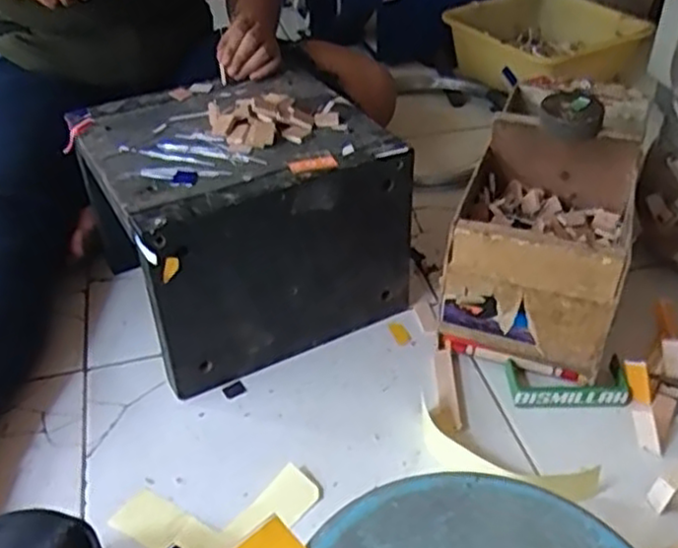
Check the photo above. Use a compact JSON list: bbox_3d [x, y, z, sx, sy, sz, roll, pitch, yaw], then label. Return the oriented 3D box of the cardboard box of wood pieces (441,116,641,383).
[{"bbox_3d":[0.204,-0.021,0.740,0.152,0.191,0.181,12,40,16],"label":"cardboard box of wood pieces"}]

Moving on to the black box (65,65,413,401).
[{"bbox_3d":[-0.110,-0.068,0.802,0.275,0.217,0.262,-21,42,-23],"label":"black box"}]

